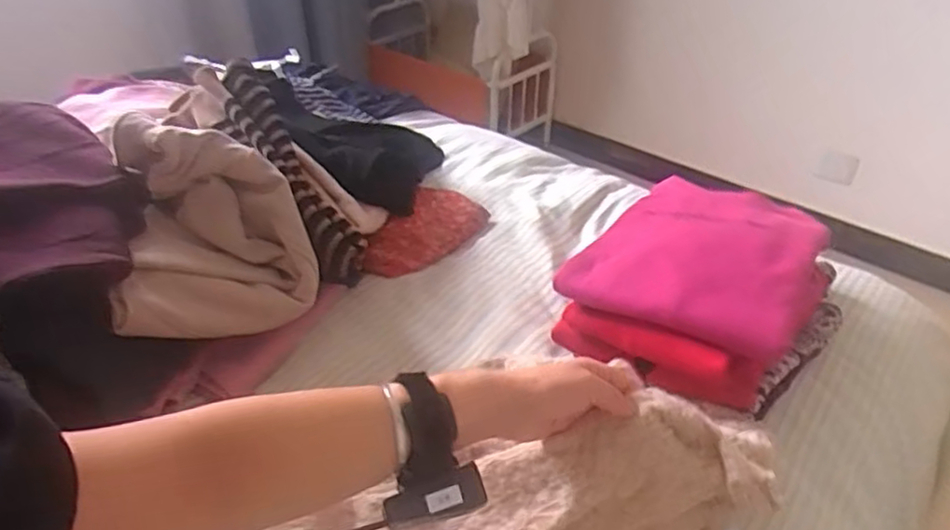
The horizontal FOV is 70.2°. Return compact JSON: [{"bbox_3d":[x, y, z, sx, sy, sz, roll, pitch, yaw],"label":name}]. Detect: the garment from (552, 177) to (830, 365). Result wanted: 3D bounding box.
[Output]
[{"bbox_3d":[0.251,-0.021,0.715,0.231,0.060,0.260,25,43,29],"label":"garment"}]

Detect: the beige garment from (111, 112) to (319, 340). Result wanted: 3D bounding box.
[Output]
[{"bbox_3d":[-0.271,-0.038,0.695,0.187,0.172,0.170,-9,38,-14],"label":"beige garment"}]

